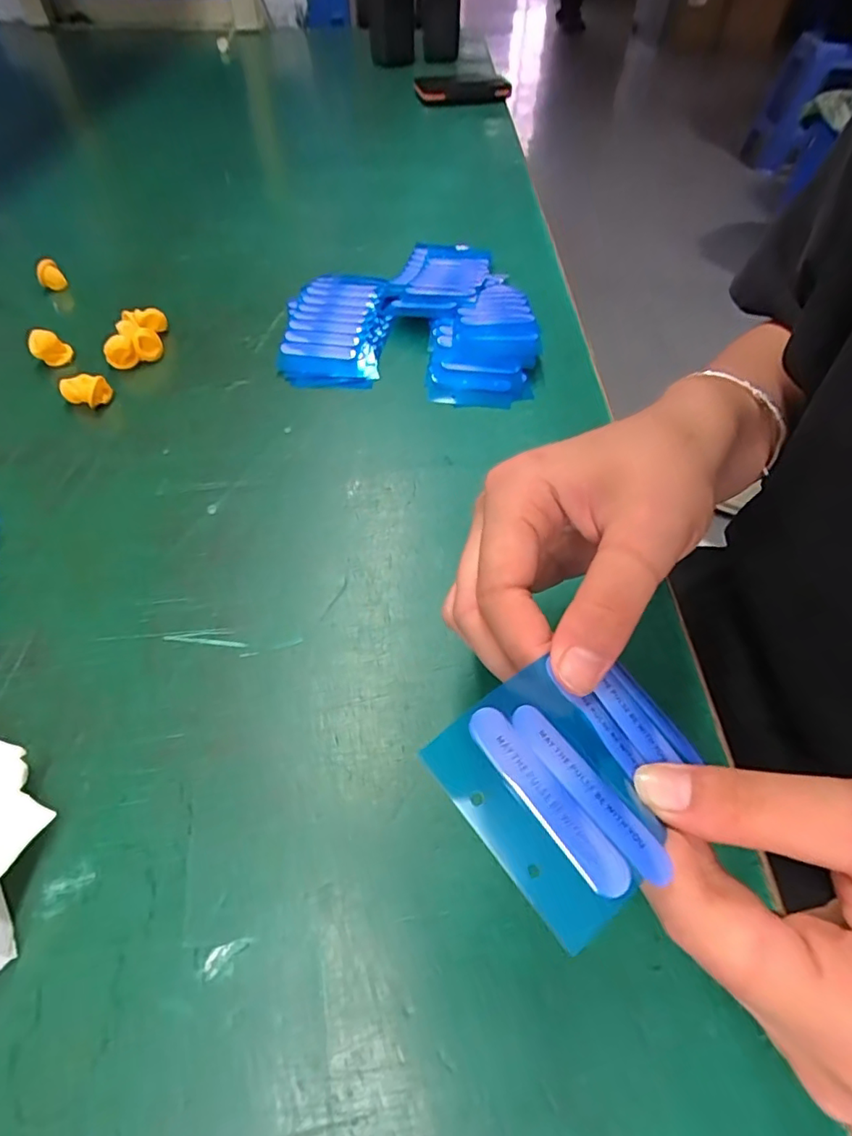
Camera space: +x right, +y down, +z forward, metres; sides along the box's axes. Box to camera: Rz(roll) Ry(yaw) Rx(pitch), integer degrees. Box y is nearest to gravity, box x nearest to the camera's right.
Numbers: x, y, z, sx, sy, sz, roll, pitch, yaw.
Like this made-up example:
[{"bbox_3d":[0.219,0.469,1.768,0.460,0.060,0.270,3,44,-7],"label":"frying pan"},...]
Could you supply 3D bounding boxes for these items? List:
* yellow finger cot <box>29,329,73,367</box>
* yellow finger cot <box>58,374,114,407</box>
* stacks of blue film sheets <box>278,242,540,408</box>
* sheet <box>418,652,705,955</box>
[{"bbox_3d":[-0.250,-0.147,0.369,0.012,0.022,0.020,23,56,15],"label":"yellow finger cot"},{"bbox_3d":[-0.212,-0.111,0.343,0.027,0.017,0.016,10,53,6],"label":"yellow finger cot"},{"bbox_3d":[-0.007,-0.200,0.416,0.172,0.028,0.204,6,53,2],"label":"stacks of blue film sheets"},{"bbox_3d":[0.043,0.052,0.151,0.073,0.012,0.054,-24,66,-38],"label":"sheet"}]

